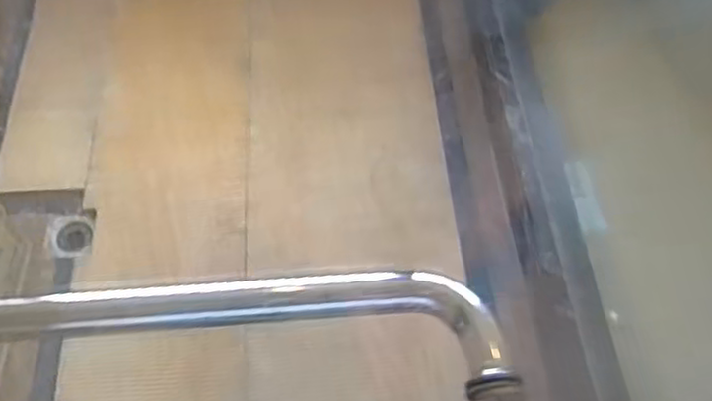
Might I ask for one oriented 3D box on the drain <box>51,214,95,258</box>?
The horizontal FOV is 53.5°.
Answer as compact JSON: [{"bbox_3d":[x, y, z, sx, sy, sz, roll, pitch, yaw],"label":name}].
[{"bbox_3d":[-0.575,0.071,1.444,0.096,0.049,0.099,-6,59,-5],"label":"drain"}]

